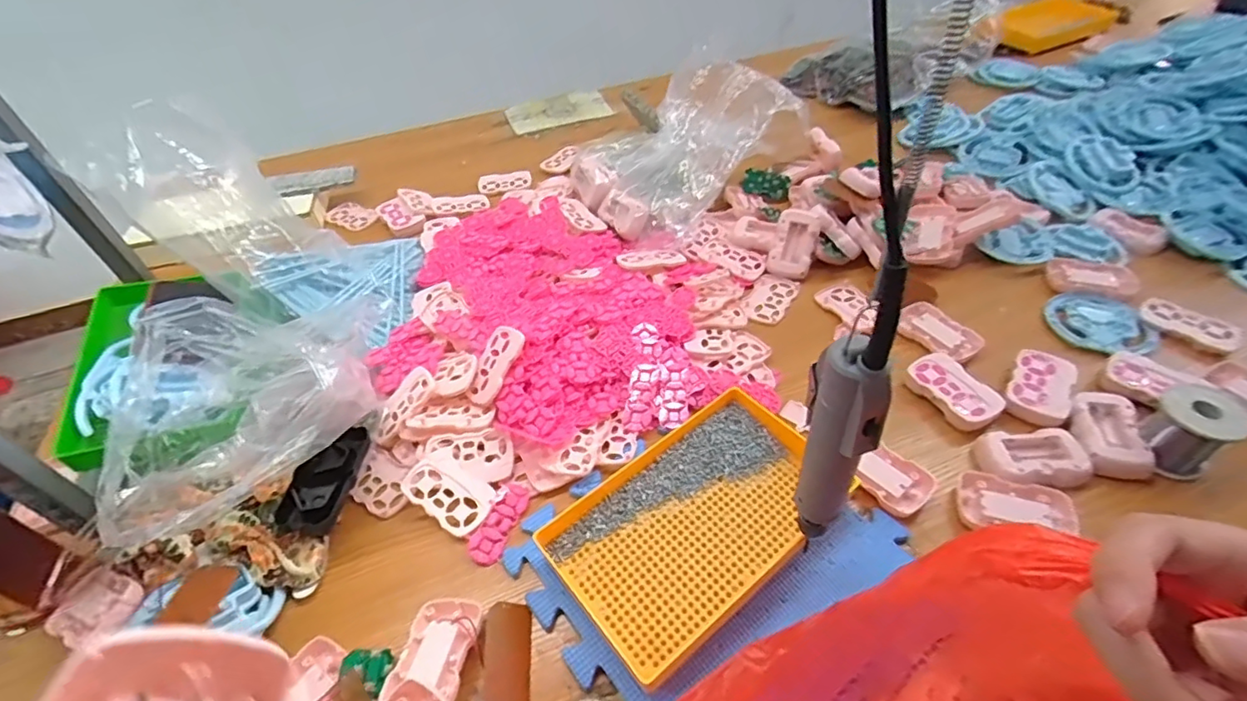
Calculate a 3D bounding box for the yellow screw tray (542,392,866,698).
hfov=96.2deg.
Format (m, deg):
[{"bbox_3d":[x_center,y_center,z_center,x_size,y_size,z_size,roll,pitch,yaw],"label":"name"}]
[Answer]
[{"bbox_3d":[0.063,0.144,0.492,0.240,0.026,0.150,-34,56,-23],"label":"yellow screw tray"}]

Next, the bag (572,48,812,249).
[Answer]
[{"bbox_3d":[0.077,-0.324,0.837,0.234,0.126,0.303,32,57,30],"label":"bag"}]

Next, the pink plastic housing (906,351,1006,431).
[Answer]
[{"bbox_3d":[0.344,0.040,0.581,0.054,0.016,0.088,-23,52,-16],"label":"pink plastic housing"}]

